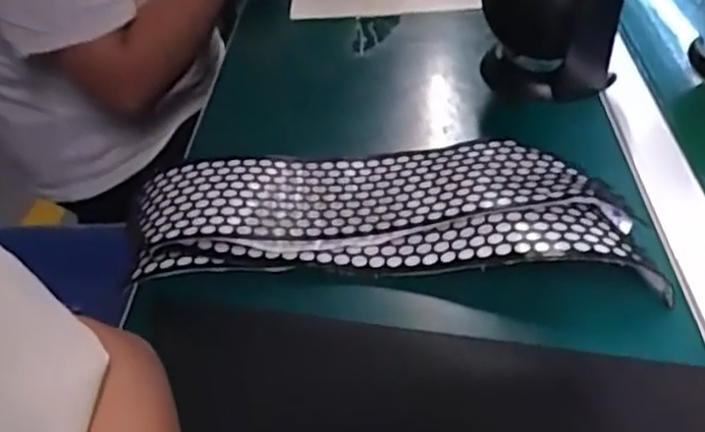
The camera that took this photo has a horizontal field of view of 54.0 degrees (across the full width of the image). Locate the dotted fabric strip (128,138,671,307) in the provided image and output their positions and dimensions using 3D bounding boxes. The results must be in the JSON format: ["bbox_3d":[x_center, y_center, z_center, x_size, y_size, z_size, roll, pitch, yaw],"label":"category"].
[{"bbox_3d":[0.019,-0.002,0.476,0.328,0.030,0.131,-1,40,2],"label":"dotted fabric strip"}]

